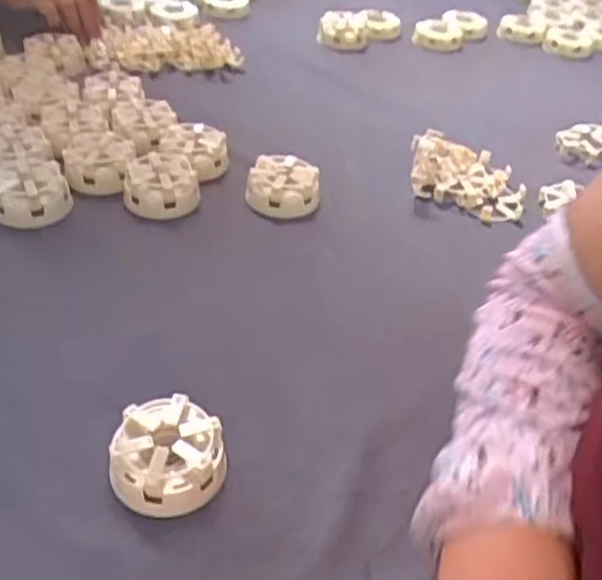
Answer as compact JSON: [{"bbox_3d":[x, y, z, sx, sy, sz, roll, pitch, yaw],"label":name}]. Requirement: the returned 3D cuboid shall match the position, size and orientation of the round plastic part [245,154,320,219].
[{"bbox_3d":[-0.017,-0.097,0.665,0.067,0.040,0.067,2,38,-2],"label":"round plastic part"}]

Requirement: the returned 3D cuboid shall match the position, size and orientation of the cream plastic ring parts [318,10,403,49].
[{"bbox_3d":[0.083,-0.360,0.969,0.126,0.035,0.042,-25,46,-31],"label":"cream plastic ring parts"}]

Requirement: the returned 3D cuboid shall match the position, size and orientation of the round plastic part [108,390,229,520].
[{"bbox_3d":[-0.079,0.096,0.422,0.064,0.037,0.065,2,38,-1],"label":"round plastic part"}]

